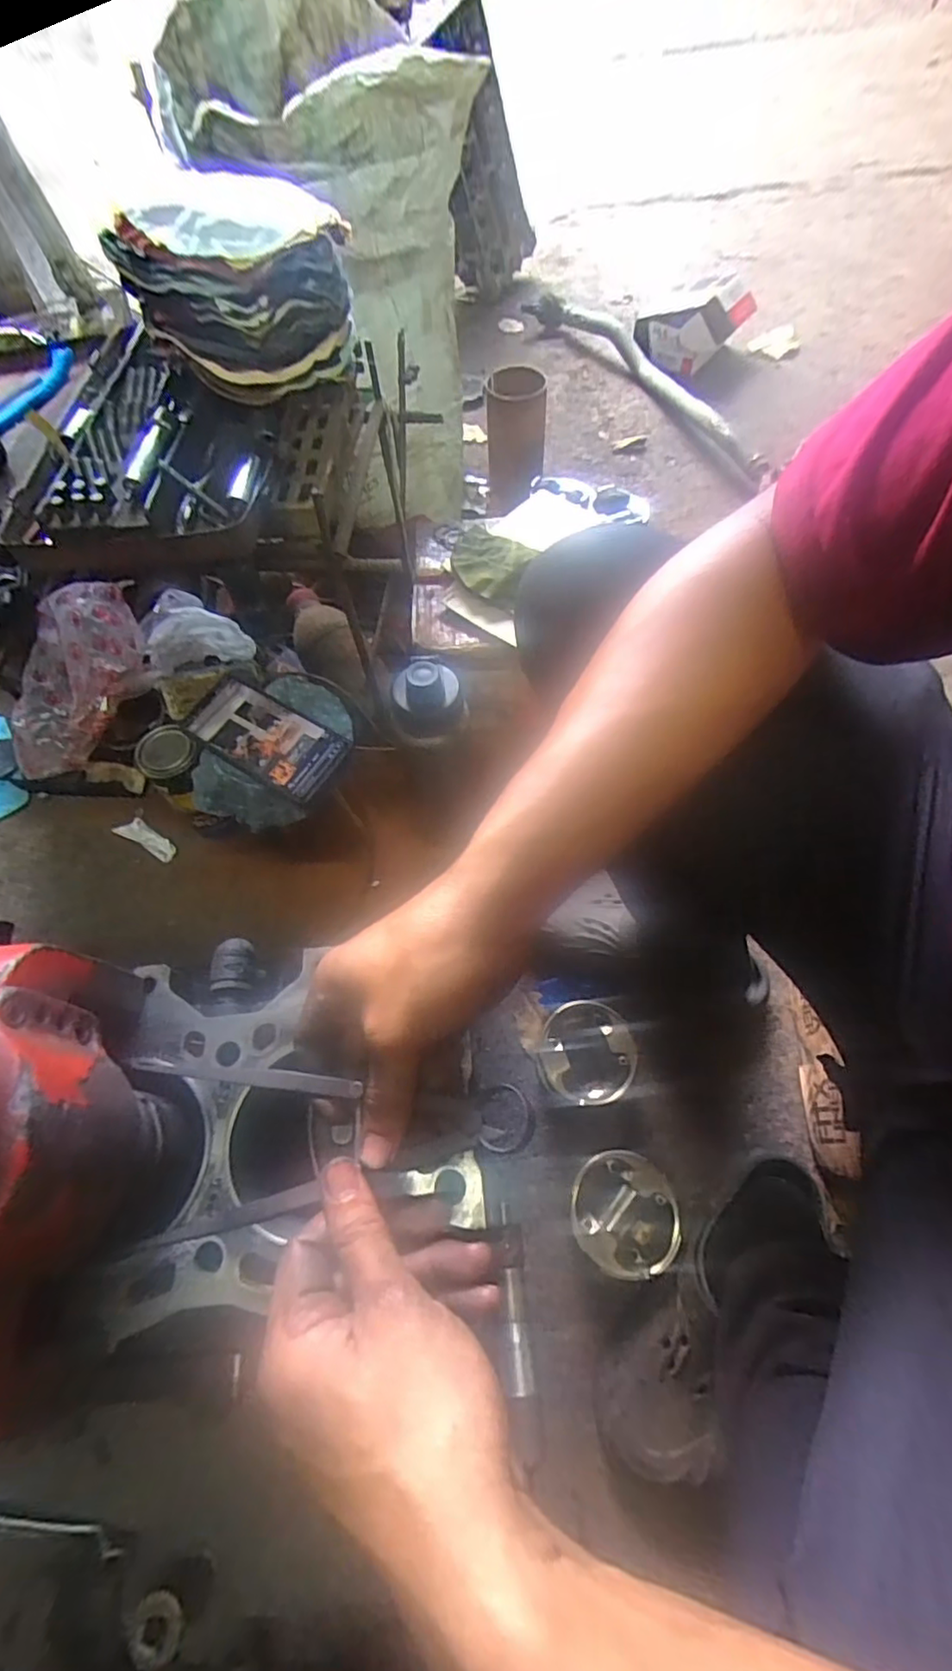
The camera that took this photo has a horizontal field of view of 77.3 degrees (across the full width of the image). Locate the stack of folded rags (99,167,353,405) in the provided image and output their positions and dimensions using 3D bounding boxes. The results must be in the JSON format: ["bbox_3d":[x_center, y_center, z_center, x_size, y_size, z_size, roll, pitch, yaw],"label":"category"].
[{"bbox_3d":[-0.199,-0.495,0.530,0.137,0.127,0.171,26,65,16],"label":"stack of folded rags"}]

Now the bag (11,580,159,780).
[{"bbox_3d":[-0.506,-0.187,0.746,0.136,0.088,0.245,22,85,14],"label":"bag"}]

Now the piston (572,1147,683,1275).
[{"bbox_3d":[0.127,0.336,0.535,0.088,0.082,0.092,-14,61,-6],"label":"piston"}]

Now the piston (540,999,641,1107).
[{"bbox_3d":[0.108,0.219,0.594,0.084,0.092,0.085,-1,61,2],"label":"piston"}]

